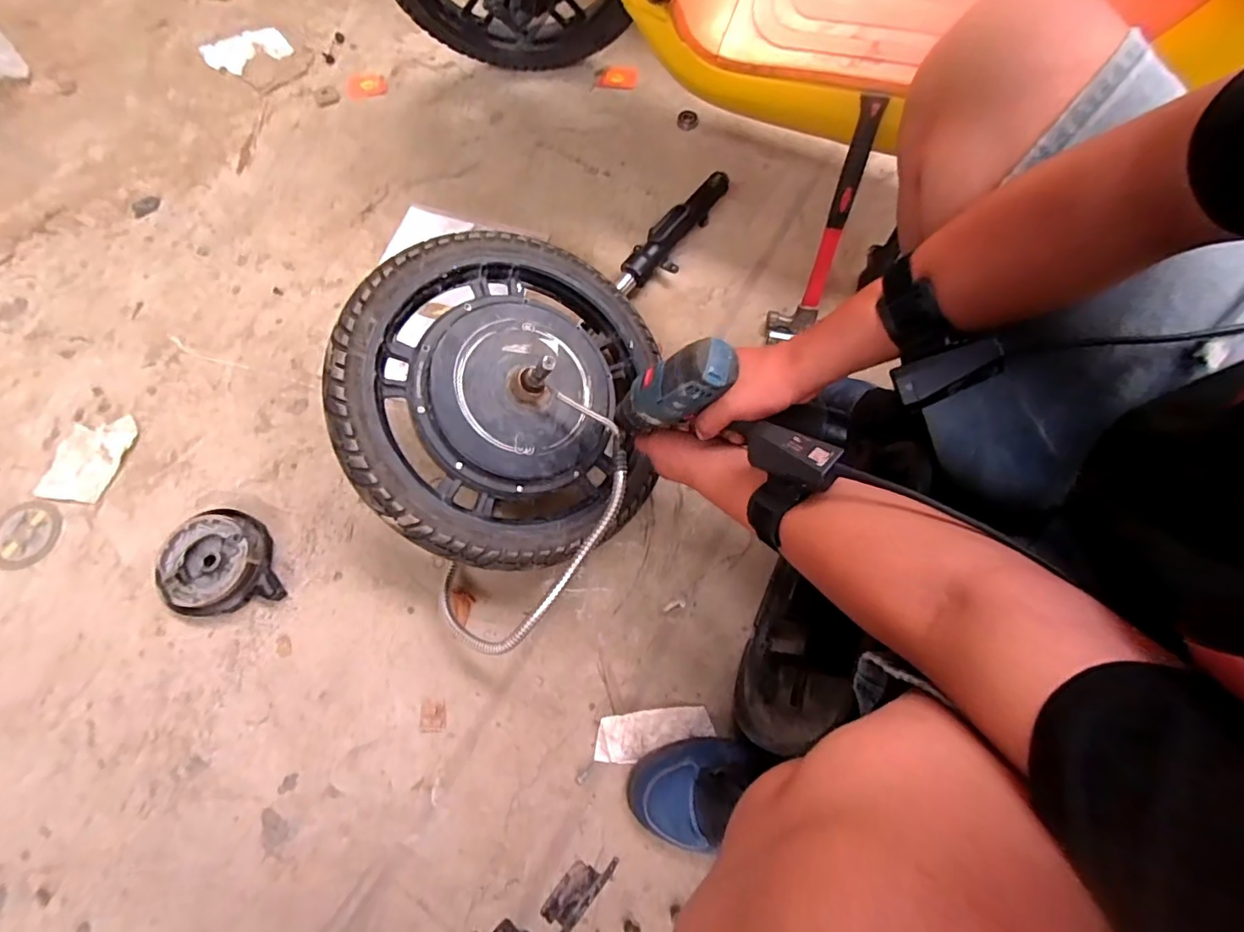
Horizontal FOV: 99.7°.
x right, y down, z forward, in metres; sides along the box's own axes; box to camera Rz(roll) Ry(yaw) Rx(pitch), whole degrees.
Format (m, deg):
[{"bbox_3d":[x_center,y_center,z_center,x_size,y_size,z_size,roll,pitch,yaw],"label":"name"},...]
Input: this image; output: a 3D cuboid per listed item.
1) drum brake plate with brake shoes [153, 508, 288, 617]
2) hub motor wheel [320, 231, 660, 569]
[{"bbox_3d":[-0.494,0.120,0.640,0.125,0.042,0.123,-1,72,2],"label":"drum brake plate with brake shoes"},{"bbox_3d":[-0.126,-0.077,0.603,0.365,0.125,0.370,4,80,-23],"label":"hub motor wheel"}]

